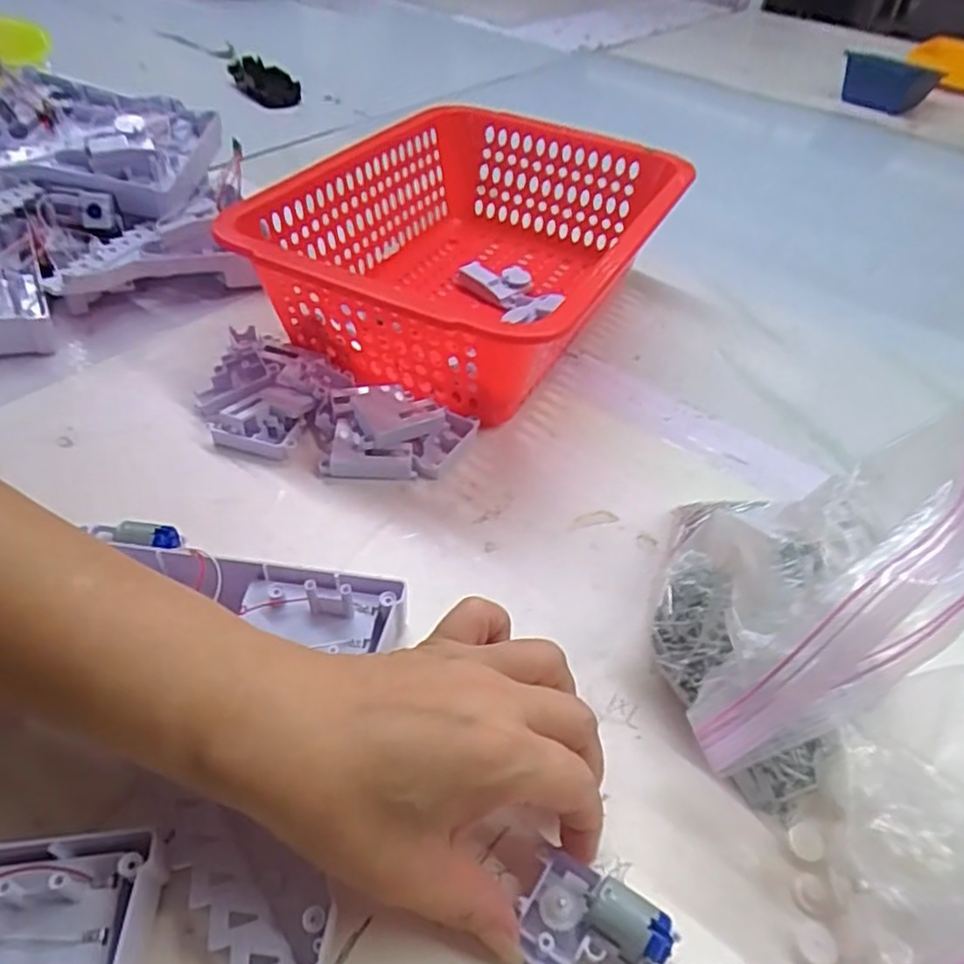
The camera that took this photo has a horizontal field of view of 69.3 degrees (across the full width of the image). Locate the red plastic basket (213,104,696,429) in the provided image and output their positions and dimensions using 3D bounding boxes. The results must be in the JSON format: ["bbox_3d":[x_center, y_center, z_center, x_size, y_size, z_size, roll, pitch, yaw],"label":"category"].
[{"bbox_3d":[-0.005,-0.162,0.497,0.226,0.096,0.300,23,47,18],"label":"red plastic basket"}]

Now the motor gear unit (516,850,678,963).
[{"bbox_3d":[0.036,0.151,0.233,0.047,0.018,0.033,25,48,20],"label":"motor gear unit"}]

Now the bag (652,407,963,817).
[{"bbox_3d":[0.120,0.048,0.255,0.091,0.149,0.085,11,45,7],"label":"bag"}]

